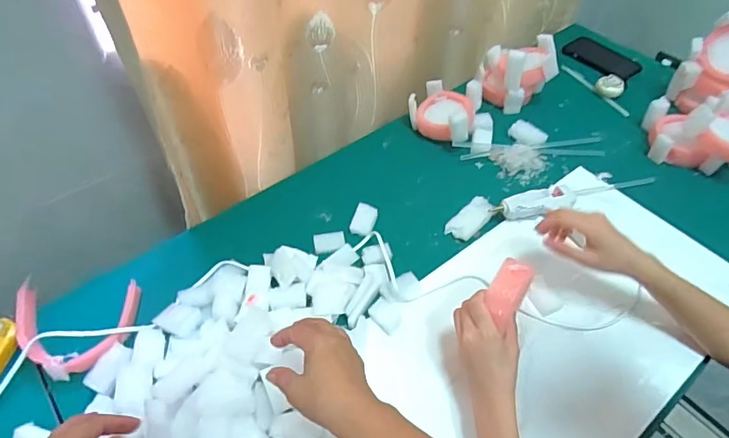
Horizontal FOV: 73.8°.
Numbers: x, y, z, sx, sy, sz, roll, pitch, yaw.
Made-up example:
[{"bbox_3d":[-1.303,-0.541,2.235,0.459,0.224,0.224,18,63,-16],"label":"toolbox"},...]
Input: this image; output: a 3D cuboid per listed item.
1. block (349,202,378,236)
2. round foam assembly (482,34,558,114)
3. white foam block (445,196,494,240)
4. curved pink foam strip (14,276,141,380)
[{"bbox_3d":[0.000,-0.001,0.723,0.032,0.007,0.054,13,51,10],"label":"block"},{"bbox_3d":[0.290,-0.274,0.899,0.114,0.102,0.107,1,50,-1],"label":"round foam assembly"},{"bbox_3d":[0.162,-0.003,0.729,0.041,0.021,0.086,34,57,24],"label":"white foam block"},{"bbox_3d":[-0.353,0.127,0.584,0.137,0.022,0.117,-6,50,-6],"label":"curved pink foam strip"}]

